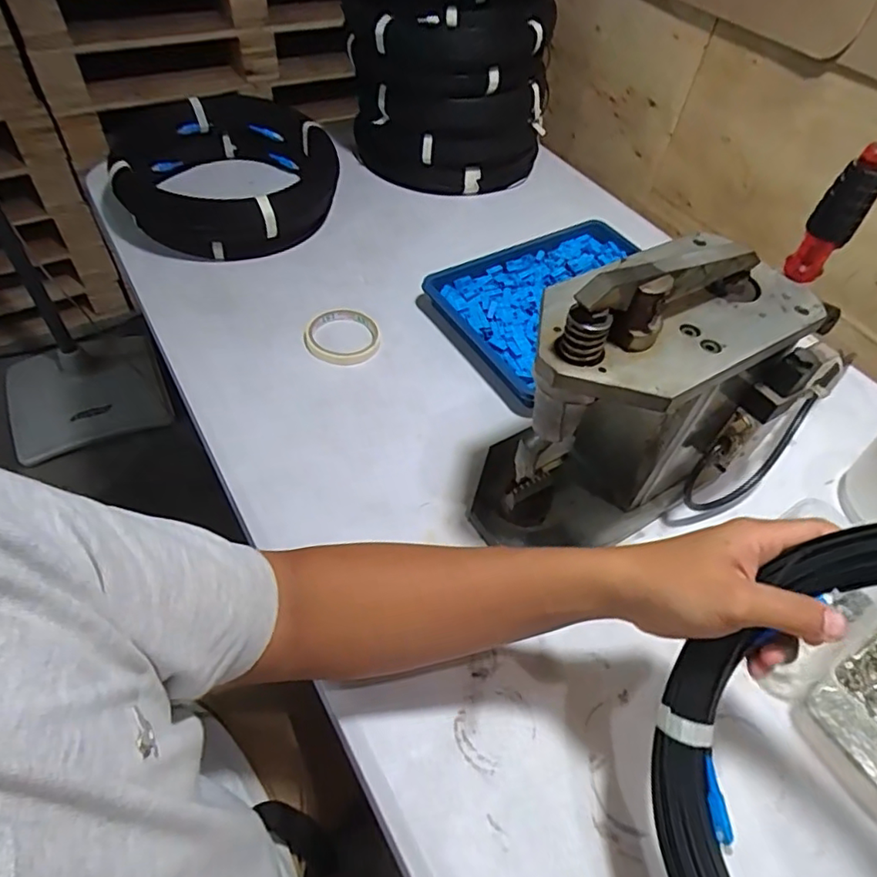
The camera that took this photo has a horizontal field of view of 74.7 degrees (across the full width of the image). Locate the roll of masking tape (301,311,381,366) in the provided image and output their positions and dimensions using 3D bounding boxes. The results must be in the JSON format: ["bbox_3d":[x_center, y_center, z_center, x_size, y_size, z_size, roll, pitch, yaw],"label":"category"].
[{"bbox_3d":[-0.119,-0.126,0.710,0.090,0.017,0.082,1,53,-1],"label":"roll of masking tape"}]

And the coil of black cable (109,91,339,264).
[{"bbox_3d":[-0.298,-0.383,0.827,0.281,0.094,0.293,-10,54,-13],"label":"coil of black cable"}]

